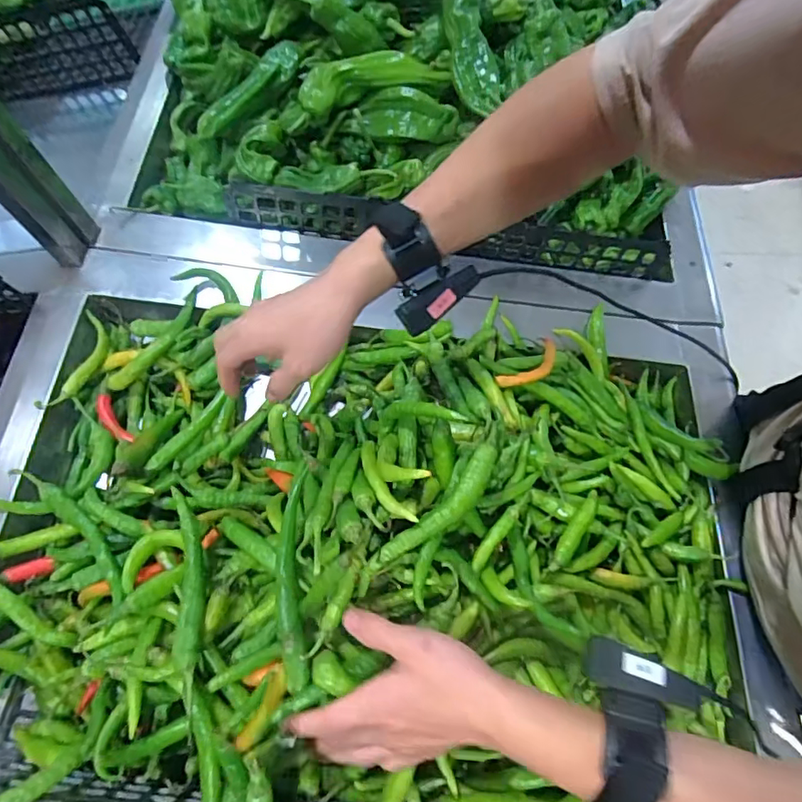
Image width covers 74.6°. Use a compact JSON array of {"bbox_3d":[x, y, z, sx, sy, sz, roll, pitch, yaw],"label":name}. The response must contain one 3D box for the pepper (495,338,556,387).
[{"bbox_3d":[0.140,-0.037,0.559,0.096,0.011,0.033,-36,68,-28],"label":"pepper"}]

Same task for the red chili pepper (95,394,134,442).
[{"bbox_3d":[-0.304,0.020,0.557,0.018,0.019,0.065,-35,69,-13],"label":"red chili pepper"}]

